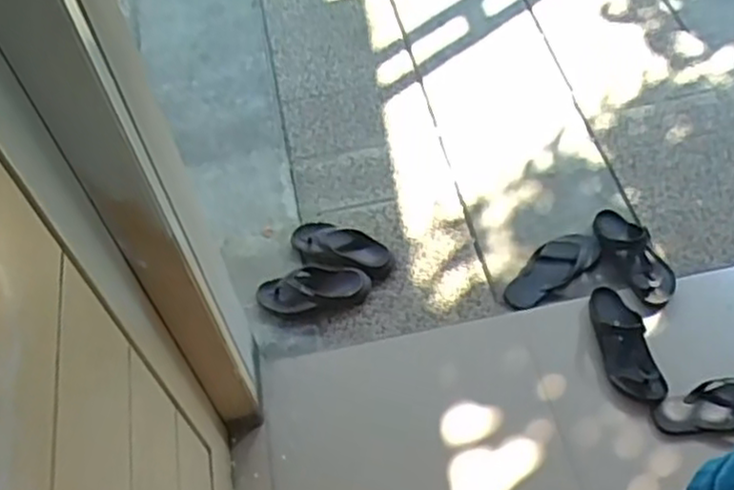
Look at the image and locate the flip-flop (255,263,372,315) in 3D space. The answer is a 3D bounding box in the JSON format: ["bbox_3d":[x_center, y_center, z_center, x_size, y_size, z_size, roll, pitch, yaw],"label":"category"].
[{"bbox_3d":[-0.124,0.099,1.716,0.254,0.040,0.107,-12,54,-4],"label":"flip-flop"}]

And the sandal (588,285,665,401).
[{"bbox_3d":[0.552,0.206,1.594,0.106,0.052,0.274,-12,54,-4],"label":"sandal"}]

